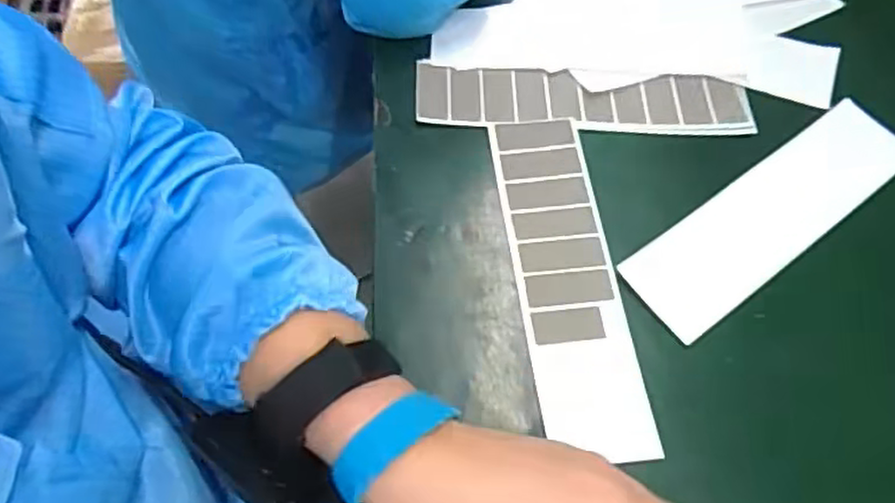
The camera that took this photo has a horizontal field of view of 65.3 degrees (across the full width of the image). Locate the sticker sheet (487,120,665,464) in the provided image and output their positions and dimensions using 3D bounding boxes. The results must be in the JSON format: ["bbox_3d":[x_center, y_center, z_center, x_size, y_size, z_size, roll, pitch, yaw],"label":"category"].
[{"bbox_3d":[0.067,0.012,0.403,0.058,0.005,0.212,-5,62,-6],"label":"sticker sheet"}]

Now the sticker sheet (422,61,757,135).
[{"bbox_3d":[0.089,-0.101,0.466,0.218,0.007,0.050,2,60,-1],"label":"sticker sheet"}]

